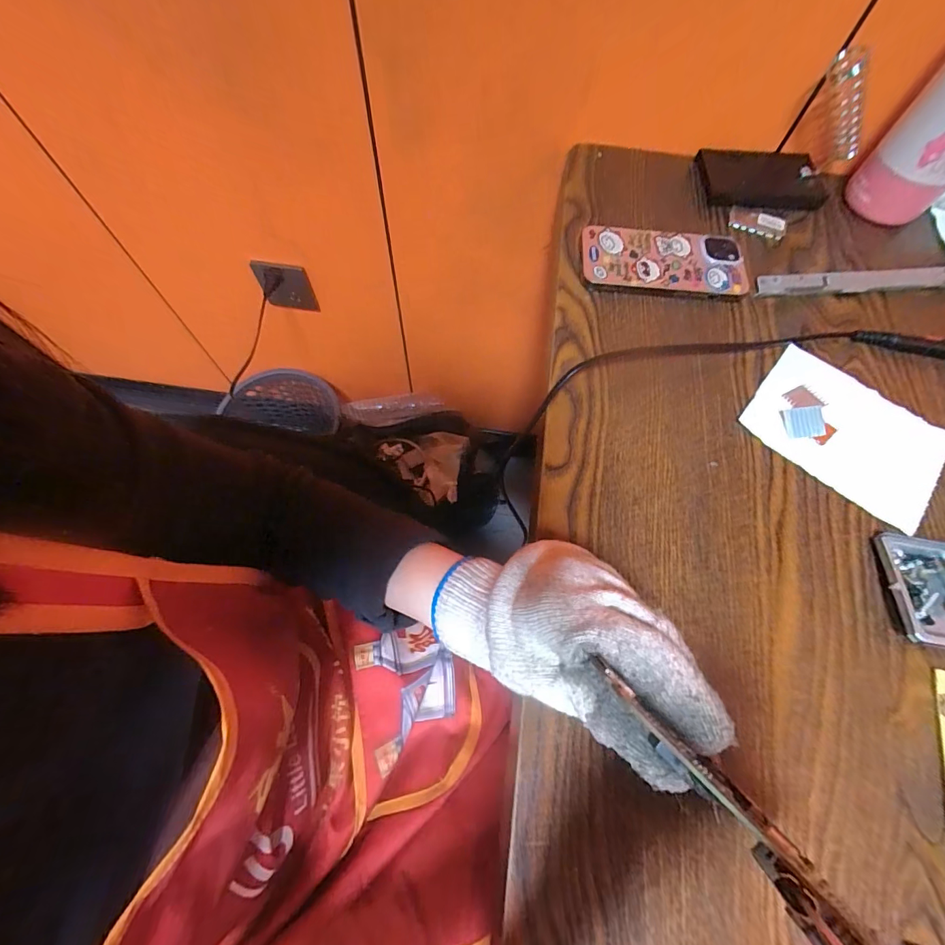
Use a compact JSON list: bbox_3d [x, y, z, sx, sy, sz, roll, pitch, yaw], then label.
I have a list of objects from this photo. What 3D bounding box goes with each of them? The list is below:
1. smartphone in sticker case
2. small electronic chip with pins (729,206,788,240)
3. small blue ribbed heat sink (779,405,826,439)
[{"bbox_3d":[0.160,-0.177,0.365,0.133,0.016,0.058,4,70,0],"label":"smartphone in sticker case"},{"bbox_3d":[0.260,-0.228,0.392,0.049,0.007,0.027,20,71,6],"label":"small electronic chip with pins"},{"bbox_3d":[0.240,-0.036,0.313,0.023,0.008,0.022,-9,87,25],"label":"small blue ribbed heat sink"}]

